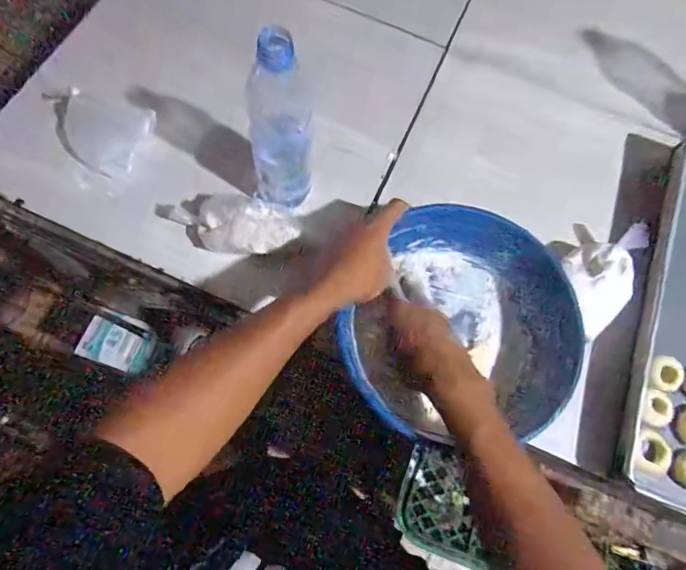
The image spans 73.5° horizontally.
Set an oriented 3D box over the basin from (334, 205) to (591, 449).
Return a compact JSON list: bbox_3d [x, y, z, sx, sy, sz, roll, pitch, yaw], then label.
[{"bbox_3d":[0.125,0.046,0.520,0.232,0.088,0.236,1,71,-2],"label":"basin"}]

